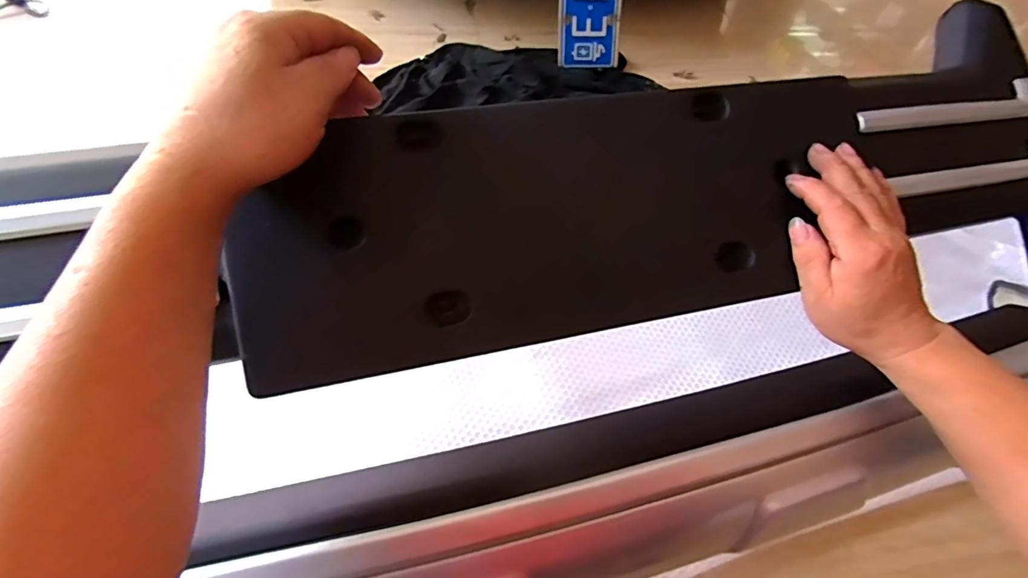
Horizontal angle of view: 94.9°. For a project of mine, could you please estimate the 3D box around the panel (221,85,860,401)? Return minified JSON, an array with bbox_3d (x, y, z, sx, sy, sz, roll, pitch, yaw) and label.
[{"bbox_3d":[0.039,-0.054,0.338,0.443,0.020,0.169,-11,94,-10],"label":"panel"}]

